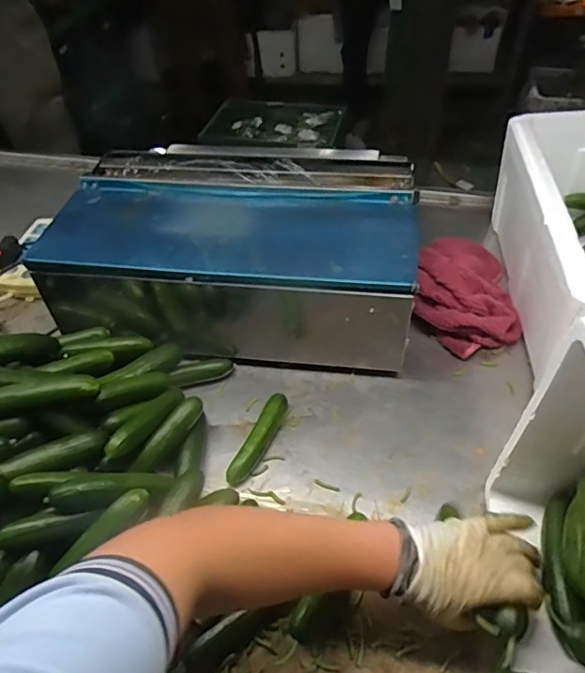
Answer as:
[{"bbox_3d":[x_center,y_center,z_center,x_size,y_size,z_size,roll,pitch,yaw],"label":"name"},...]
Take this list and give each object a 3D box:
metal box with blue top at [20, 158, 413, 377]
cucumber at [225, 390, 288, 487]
[{"bbox_3d":[-0.083,-0.116,0.781,0.494,0.182,0.284,4,48,7],"label":"metal box with blue top"},{"bbox_3d":[-0.042,0.126,0.654,0.026,0.027,0.129,21,52,21],"label":"cucumber"}]

